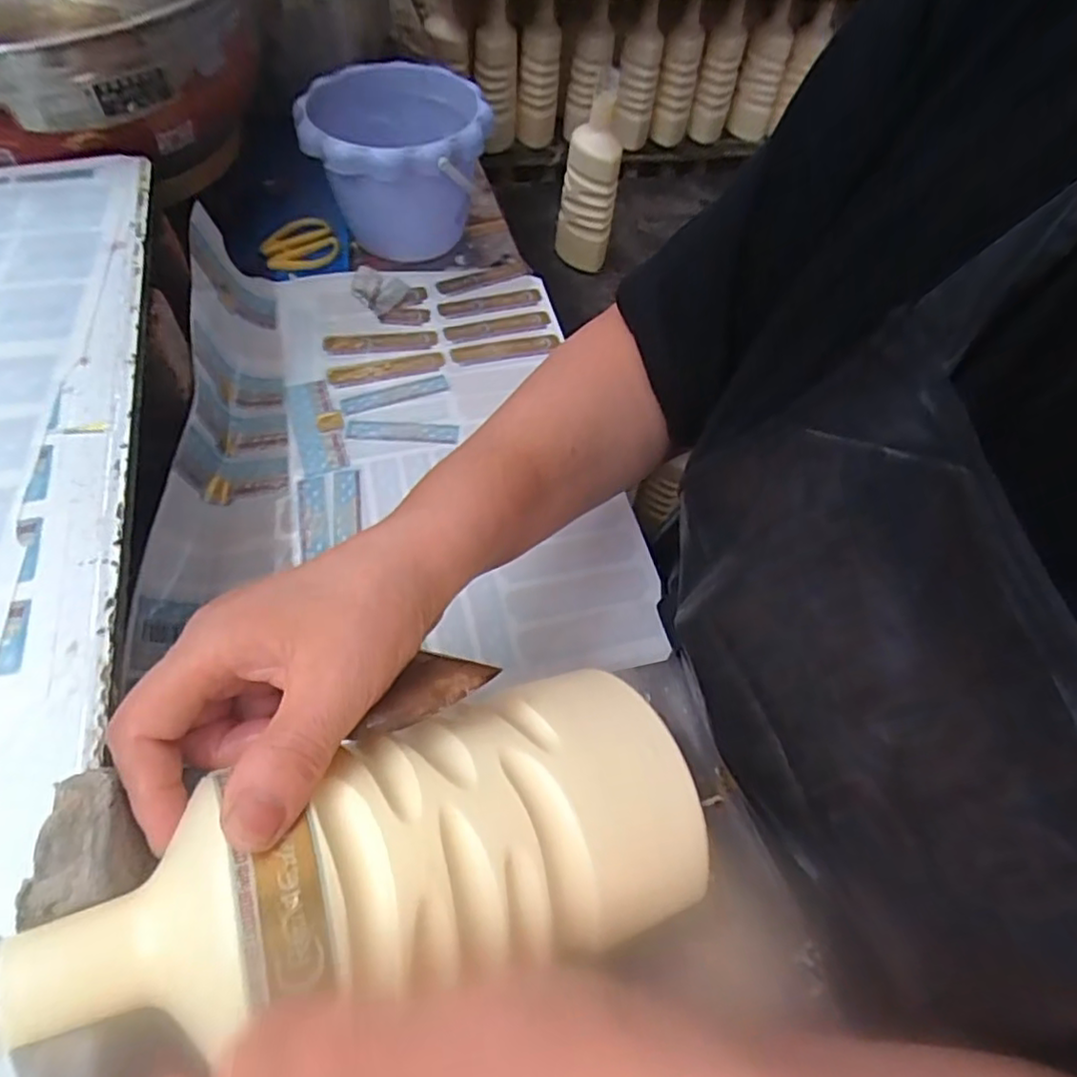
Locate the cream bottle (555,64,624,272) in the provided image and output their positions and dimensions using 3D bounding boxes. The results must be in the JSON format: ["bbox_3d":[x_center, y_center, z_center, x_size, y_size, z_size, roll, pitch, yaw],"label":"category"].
[{"bbox_3d":[0.079,-0.530,0.967,0.082,0.259,0.097,11,56,1],"label":"cream bottle"}]

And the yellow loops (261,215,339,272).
[{"bbox_3d":[-0.216,-0.264,0.587,0.064,0.018,0.052,-30,65,-17],"label":"yellow loops"}]

